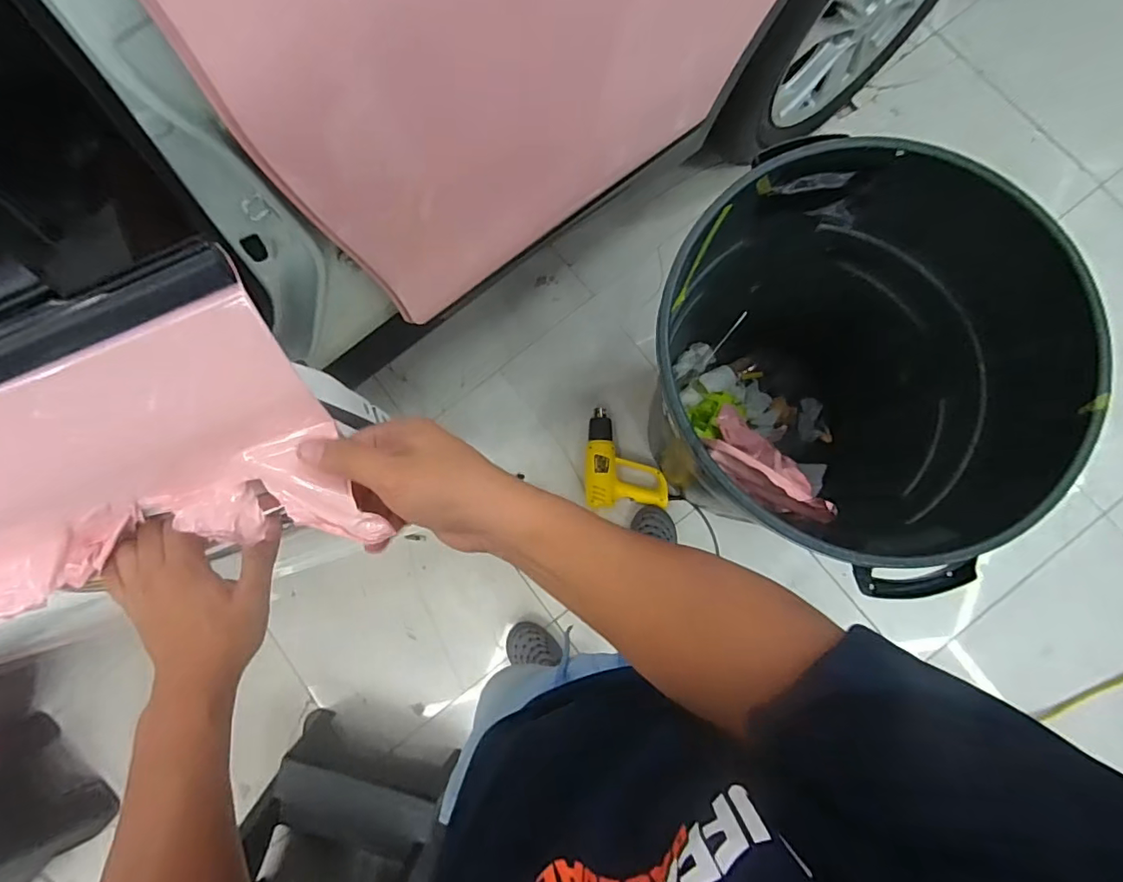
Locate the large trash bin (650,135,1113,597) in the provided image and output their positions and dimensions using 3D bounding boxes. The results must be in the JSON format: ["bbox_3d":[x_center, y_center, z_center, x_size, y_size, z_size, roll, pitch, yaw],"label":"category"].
[{"bbox_3d":[0.451,-0.105,1.003,0.557,0.689,0.597,-1,83,4],"label":"large trash bin"}]

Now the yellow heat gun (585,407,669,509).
[{"bbox_3d":[0.161,0.043,1.327,0.198,0.066,0.239,1,83,4],"label":"yellow heat gun"}]

